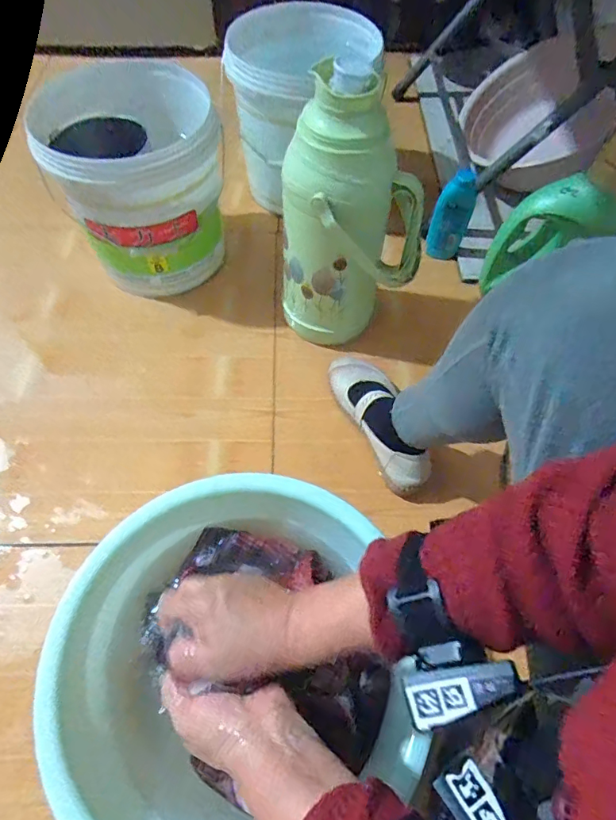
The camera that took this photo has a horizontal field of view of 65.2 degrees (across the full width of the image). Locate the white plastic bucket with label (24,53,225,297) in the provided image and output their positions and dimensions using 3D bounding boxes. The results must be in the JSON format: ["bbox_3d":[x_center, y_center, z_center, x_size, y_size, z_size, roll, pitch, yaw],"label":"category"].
[{"bbox_3d":[-0.243,-0.339,0.787,0.213,0.266,0.216,1,60,-2],"label":"white plastic bucket with label"}]

